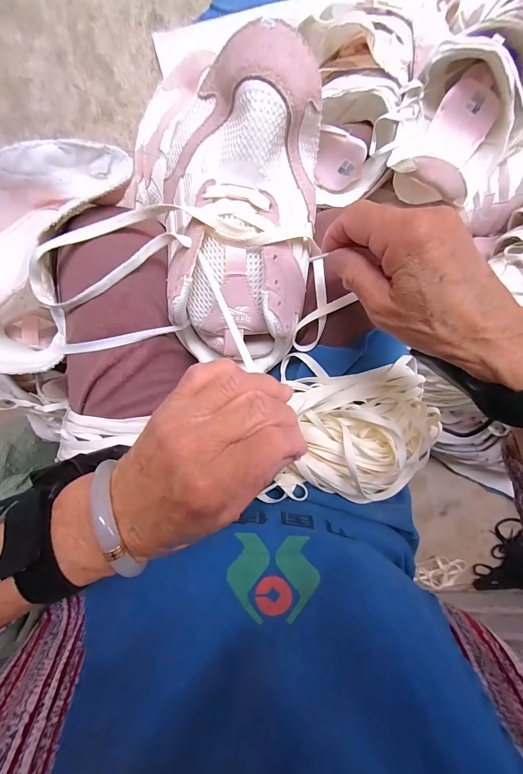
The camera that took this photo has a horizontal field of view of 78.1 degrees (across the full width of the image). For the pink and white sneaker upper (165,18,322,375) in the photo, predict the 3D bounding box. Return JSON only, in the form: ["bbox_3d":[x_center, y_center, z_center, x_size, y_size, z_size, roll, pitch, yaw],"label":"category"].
[{"bbox_3d":[-0.017,-0.116,0.250,0.114,0.102,0.208,2,94,-5],"label":"pink and white sneaker upper"}]

